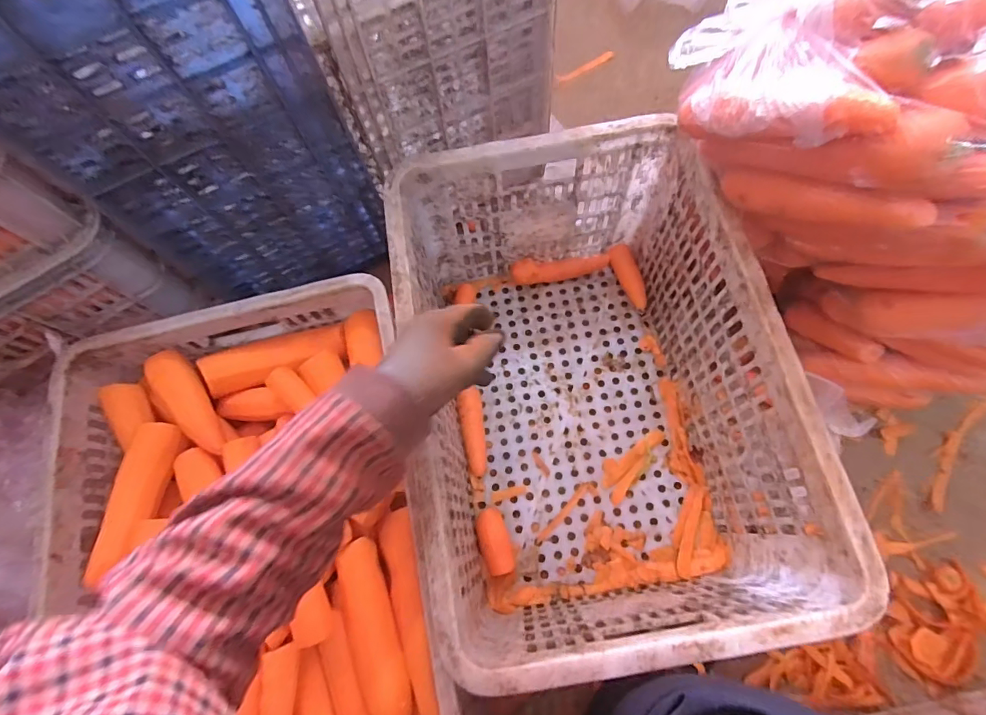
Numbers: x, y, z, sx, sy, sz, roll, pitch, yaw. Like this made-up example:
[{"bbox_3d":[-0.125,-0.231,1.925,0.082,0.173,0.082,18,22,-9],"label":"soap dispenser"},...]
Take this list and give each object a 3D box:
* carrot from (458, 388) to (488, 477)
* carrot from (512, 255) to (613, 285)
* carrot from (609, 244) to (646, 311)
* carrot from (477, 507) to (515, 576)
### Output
[{"bbox_3d":[-0.025,0.105,0.677,0.032,0.026,0.120,-11,72,-1],"label":"carrot"},{"bbox_3d":[0.106,-0.137,0.743,0.152,0.036,0.034,-9,72,0],"label":"carrot"},{"bbox_3d":[0.211,-0.125,0.735,0.030,0.030,0.103,-23,72,-5],"label":"carrot"},{"bbox_3d":[0.003,0.241,0.629,0.036,0.032,0.081,-16,72,-3],"label":"carrot"}]

